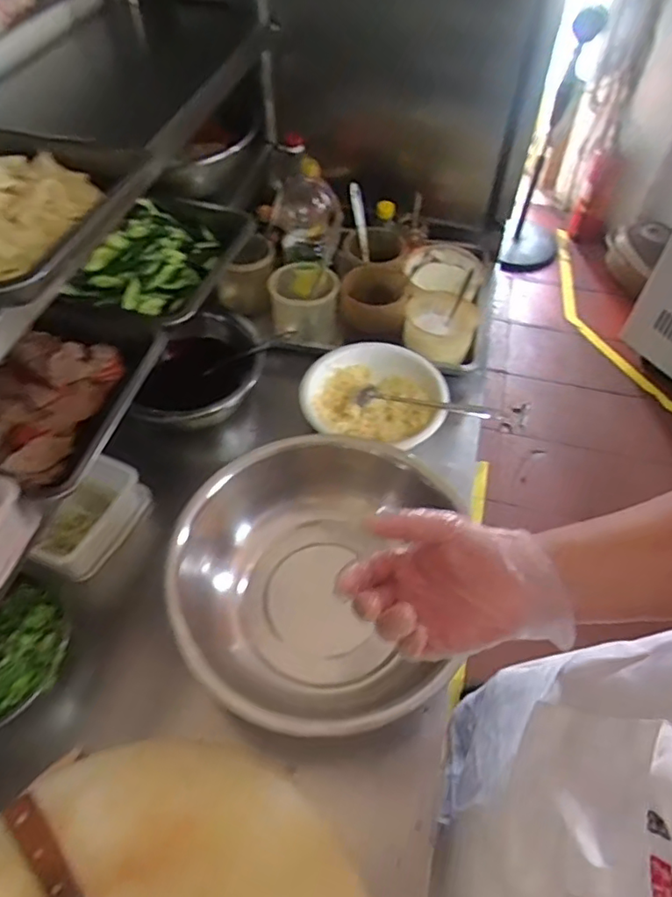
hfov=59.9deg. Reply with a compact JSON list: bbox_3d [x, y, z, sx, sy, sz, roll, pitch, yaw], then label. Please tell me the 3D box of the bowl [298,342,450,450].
[{"bbox_3d":[0.063,-0.075,0.999,0.245,0.073,0.234,7,53,5],"label":"bowl"}]

